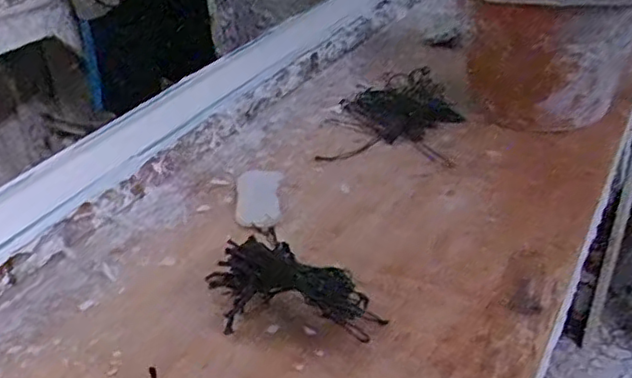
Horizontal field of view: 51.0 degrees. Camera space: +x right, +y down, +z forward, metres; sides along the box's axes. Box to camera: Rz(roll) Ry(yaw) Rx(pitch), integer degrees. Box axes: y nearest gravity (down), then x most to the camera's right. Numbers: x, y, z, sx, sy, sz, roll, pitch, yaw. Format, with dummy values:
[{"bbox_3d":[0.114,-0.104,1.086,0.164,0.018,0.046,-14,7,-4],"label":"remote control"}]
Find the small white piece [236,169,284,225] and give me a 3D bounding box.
[{"bbox_3d":[-0.067,0.007,0.786,0.052,0.015,0.113,-3,33,0],"label":"small white piece"}]

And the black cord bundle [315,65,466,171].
[{"bbox_3d":[0.105,-0.107,0.950,0.200,0.027,0.250,-2,33,2],"label":"black cord bundle"}]

